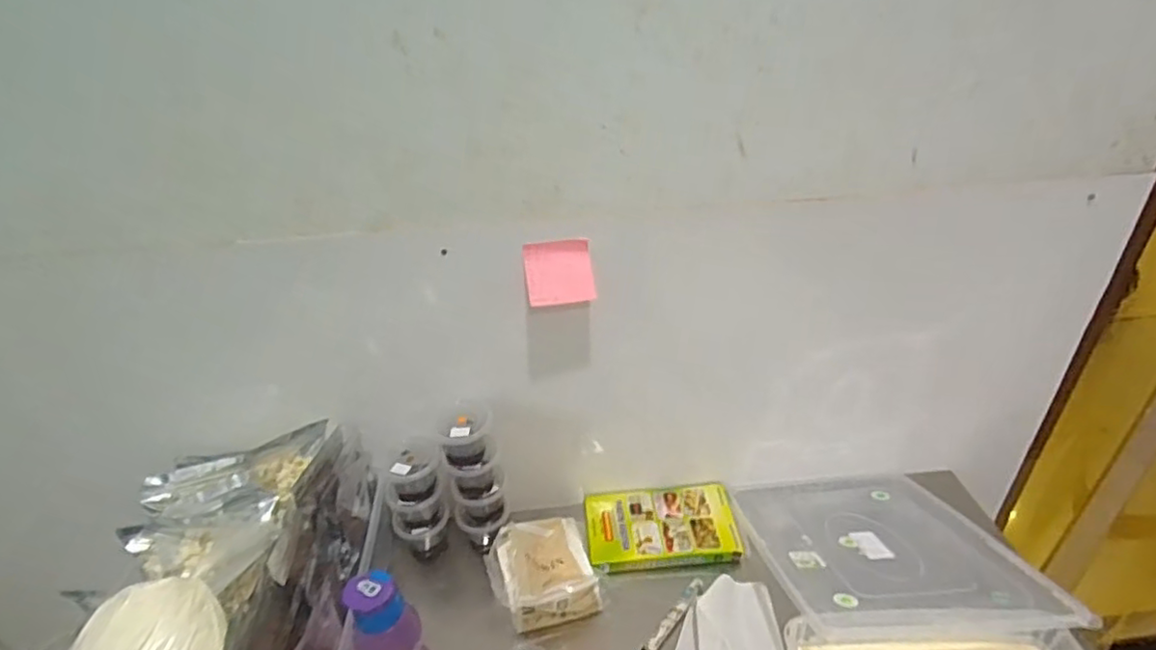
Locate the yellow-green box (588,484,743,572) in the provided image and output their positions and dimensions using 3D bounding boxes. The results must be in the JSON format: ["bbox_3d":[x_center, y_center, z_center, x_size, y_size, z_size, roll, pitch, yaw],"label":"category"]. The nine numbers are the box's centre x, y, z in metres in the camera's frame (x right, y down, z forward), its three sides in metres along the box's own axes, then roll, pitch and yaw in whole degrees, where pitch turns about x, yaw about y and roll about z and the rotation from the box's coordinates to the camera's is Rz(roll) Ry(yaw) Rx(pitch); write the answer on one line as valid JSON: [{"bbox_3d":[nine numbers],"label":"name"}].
[{"bbox_3d":[0.118,0.279,0.878,0.205,0.022,0.130,-3,34,0],"label":"yellow-green box"}]

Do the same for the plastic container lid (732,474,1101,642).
[{"bbox_3d":[0.367,0.276,0.785,0.269,0.032,0.346,-4,9,0],"label":"plastic container lid"}]

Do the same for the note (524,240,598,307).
[{"bbox_3d":[-0.021,-0.059,0.704,0.076,0.071,0.010,-6,-5,-4],"label":"note"}]

